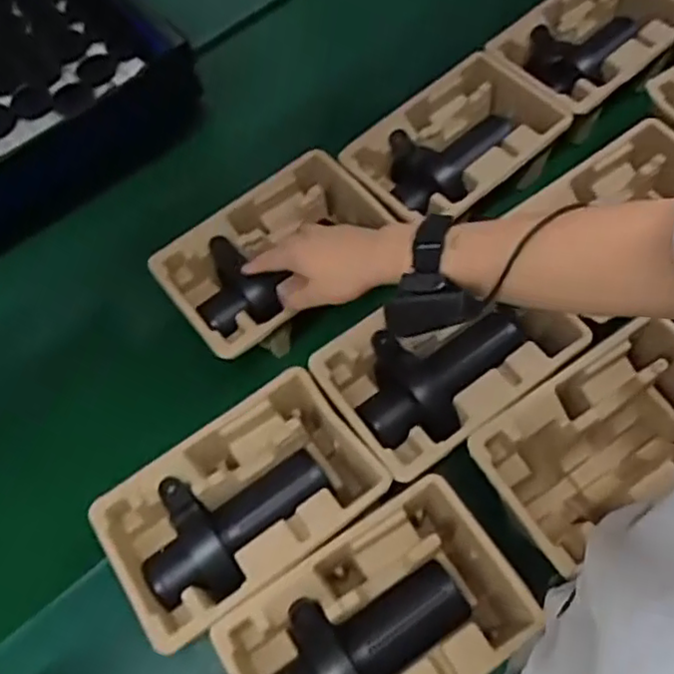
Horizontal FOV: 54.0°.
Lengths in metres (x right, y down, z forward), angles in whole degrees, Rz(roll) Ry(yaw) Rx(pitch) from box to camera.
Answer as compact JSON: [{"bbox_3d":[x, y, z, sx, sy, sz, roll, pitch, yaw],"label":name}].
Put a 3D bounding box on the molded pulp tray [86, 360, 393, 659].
[{"bbox_3d":[-0.083,0.153,0.604,0.230,0.090,0.146,-35,70,-11],"label":"molded pulp tray"}]

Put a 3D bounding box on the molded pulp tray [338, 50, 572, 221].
[{"bbox_3d":[0.131,-0.207,0.750,0.224,0.072,0.149,-37,70,-12],"label":"molded pulp tray"}]

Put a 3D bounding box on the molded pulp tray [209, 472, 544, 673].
[{"bbox_3d":[0.035,0.242,0.563,0.237,0.101,0.151,-35,70,-11],"label":"molded pulp tray"}]

